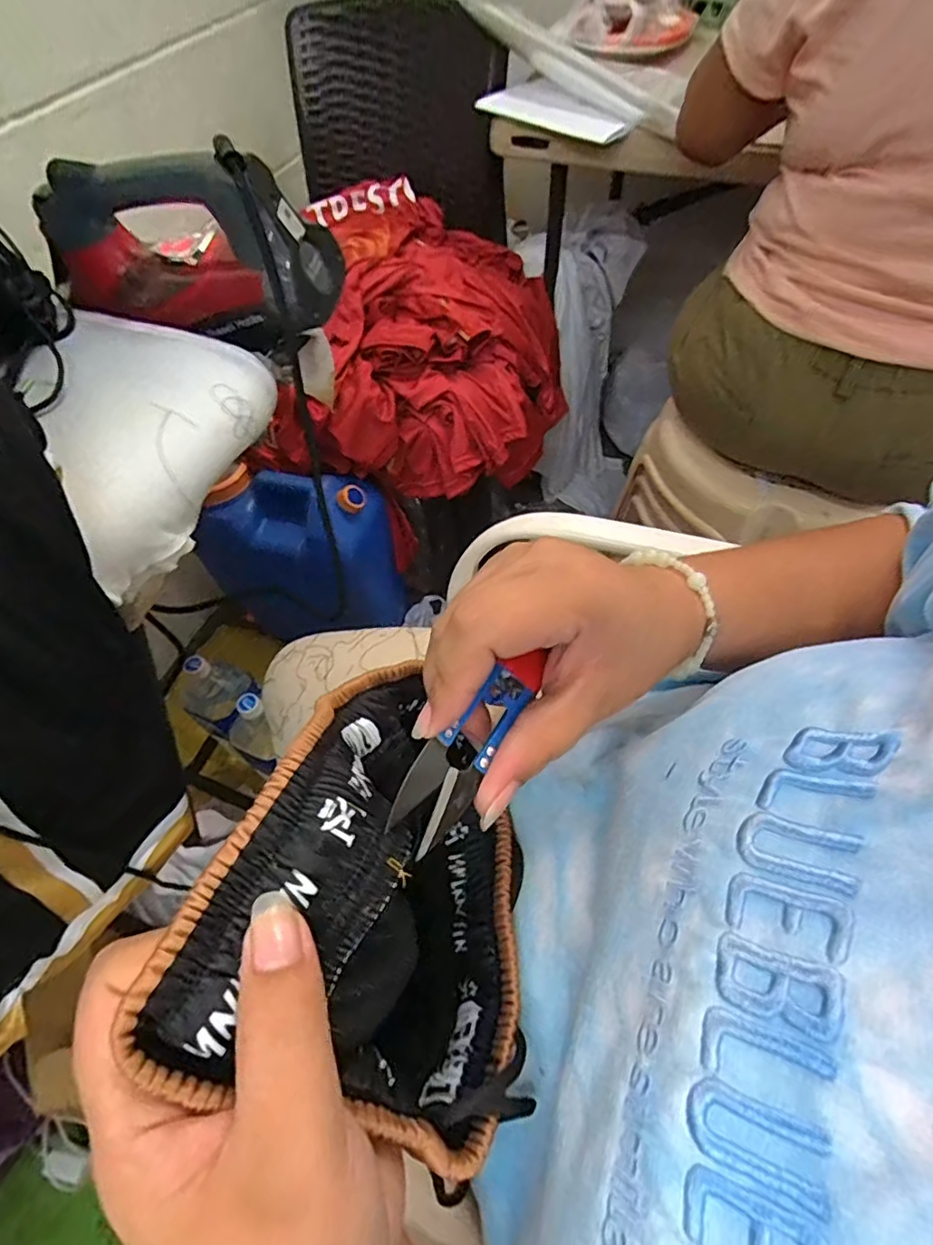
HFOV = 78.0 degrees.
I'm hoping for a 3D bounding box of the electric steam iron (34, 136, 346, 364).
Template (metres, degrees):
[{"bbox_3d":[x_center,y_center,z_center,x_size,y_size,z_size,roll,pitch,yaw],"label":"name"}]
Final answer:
[{"bbox_3d":[-0.236,-0.326,0.503,0.237,0.129,0.119,14,59,12],"label":"electric steam iron"}]

